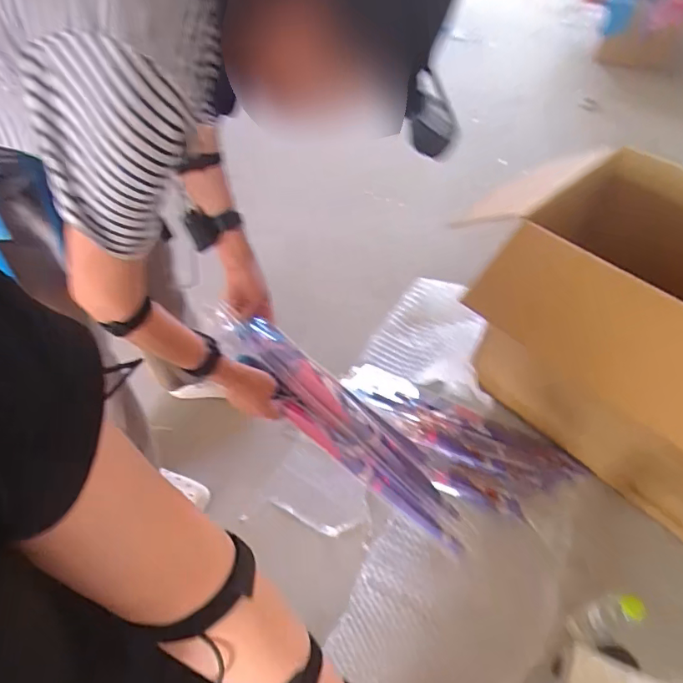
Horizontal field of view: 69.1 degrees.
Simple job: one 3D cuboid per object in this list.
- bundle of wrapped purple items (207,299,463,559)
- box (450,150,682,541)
[{"bbox_3d":[0.010,0.147,0.873,0.567,0.044,0.126,45,58,-8],"label":"bundle of wrapped purple items"},{"bbox_3d":[0.687,-0.010,1.096,0.728,0.497,0.469,34,59,23],"label":"box"}]

